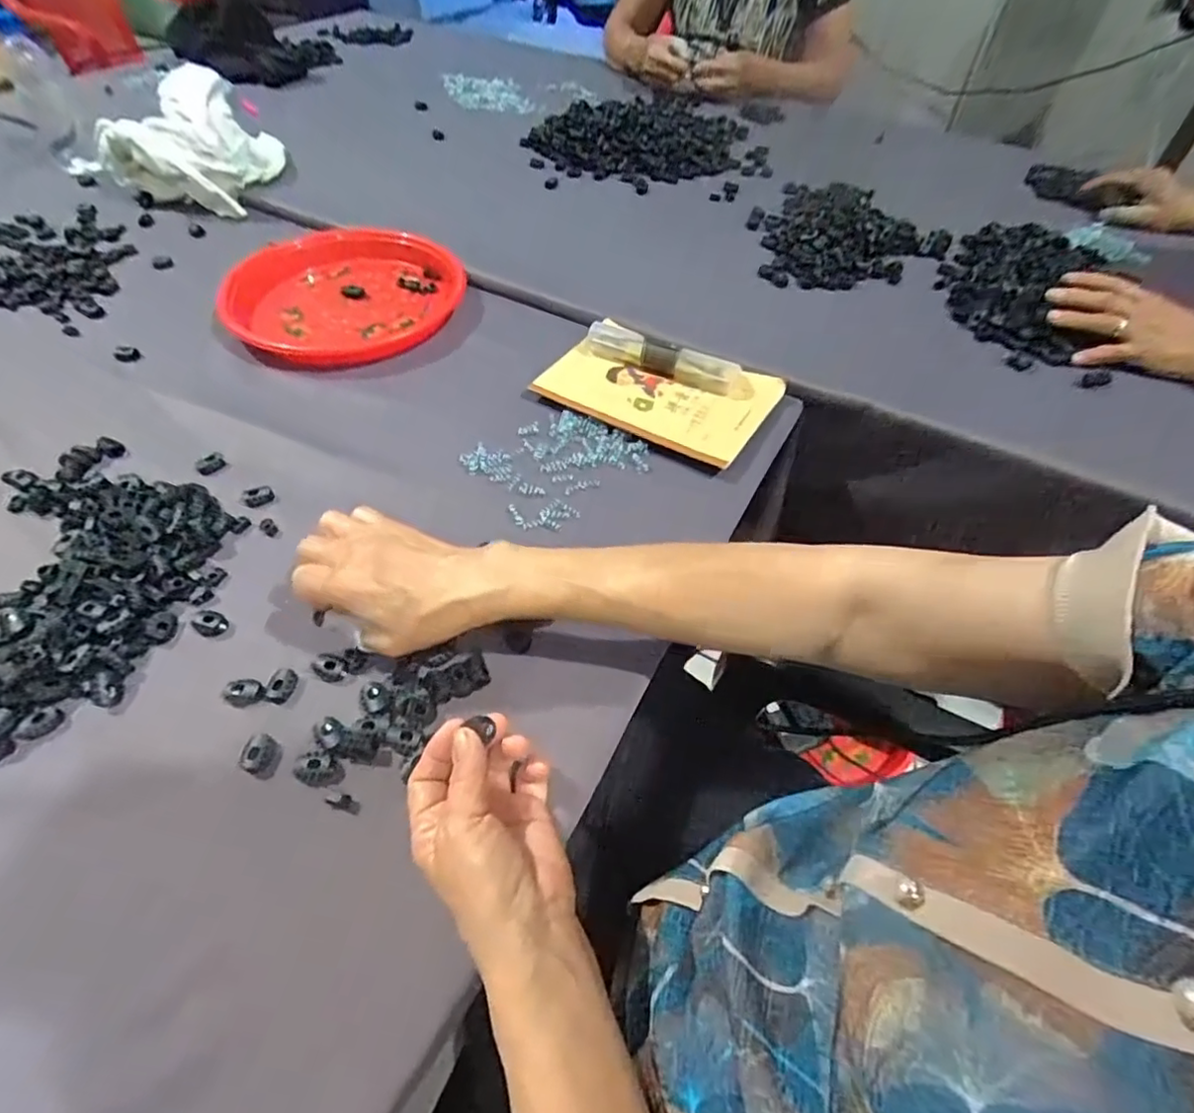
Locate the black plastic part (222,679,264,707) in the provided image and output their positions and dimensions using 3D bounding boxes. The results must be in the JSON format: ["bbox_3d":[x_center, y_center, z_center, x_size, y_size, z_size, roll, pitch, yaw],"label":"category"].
[{"bbox_3d":[-0.227,0.087,0.387,0.023,0.006,0.018,11,52,7],"label":"black plastic part"}]

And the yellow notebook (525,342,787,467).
[{"bbox_3d":[0.061,-0.163,0.585,0.202,0.018,0.133,25,56,17],"label":"yellow notebook"}]

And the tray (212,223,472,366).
[{"bbox_3d":[-0.268,-0.294,0.655,0.220,0.047,0.234,10,52,6],"label":"tray"}]

